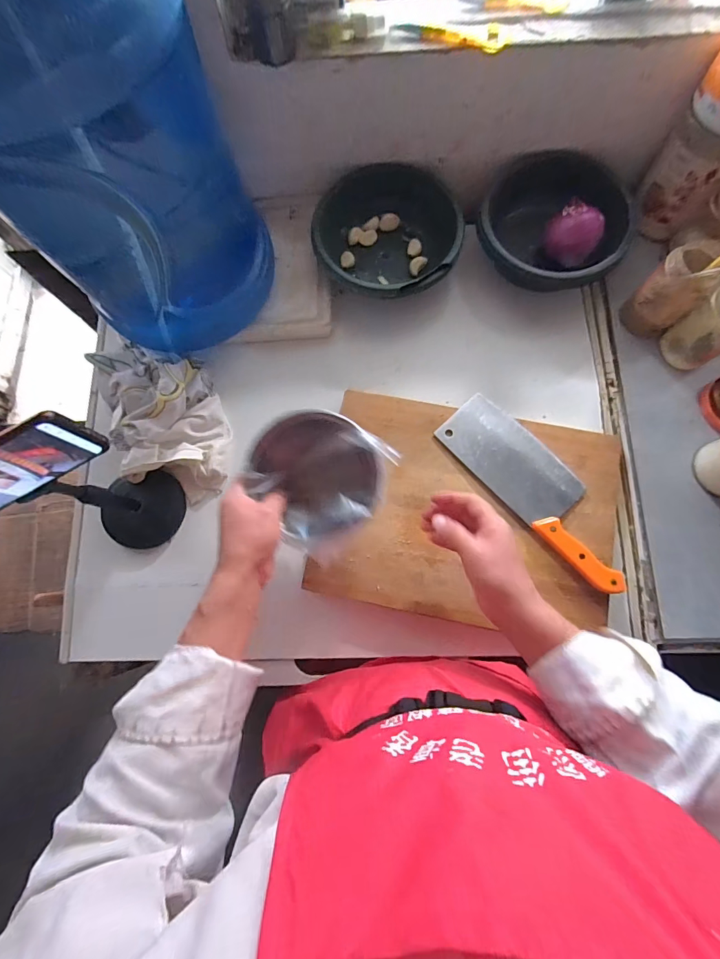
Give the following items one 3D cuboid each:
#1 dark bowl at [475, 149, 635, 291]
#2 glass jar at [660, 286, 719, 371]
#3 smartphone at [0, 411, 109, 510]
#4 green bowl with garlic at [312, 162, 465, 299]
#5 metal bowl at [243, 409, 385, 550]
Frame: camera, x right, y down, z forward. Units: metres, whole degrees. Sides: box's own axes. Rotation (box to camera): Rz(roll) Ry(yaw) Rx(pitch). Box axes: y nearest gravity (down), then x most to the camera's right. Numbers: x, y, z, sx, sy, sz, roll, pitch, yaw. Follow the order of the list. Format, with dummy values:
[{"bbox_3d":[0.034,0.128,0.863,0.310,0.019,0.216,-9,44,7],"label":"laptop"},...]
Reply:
[{"bbox_3d":[0.258,-0.361,0.578,0.183,0.073,0.169,0,77,2],"label":"dark bowl"},{"bbox_3d":[0.457,-0.198,0.523,0.069,0.109,0.063,0,77,2],"label":"glass jar"},{"bbox_3d":[-0.300,-0.002,0.331,0.155,0.077,0.013,-29,78,-5],"label":"smartphone"},{"bbox_3d":[0.043,-0.363,0.599,0.210,0.068,0.189,9,77,4],"label":"green bowl with garlic"},{"bbox_3d":[-0.044,-0.003,0.435,0.126,0.050,0.133,0,77,2],"label":"metal bowl"}]

